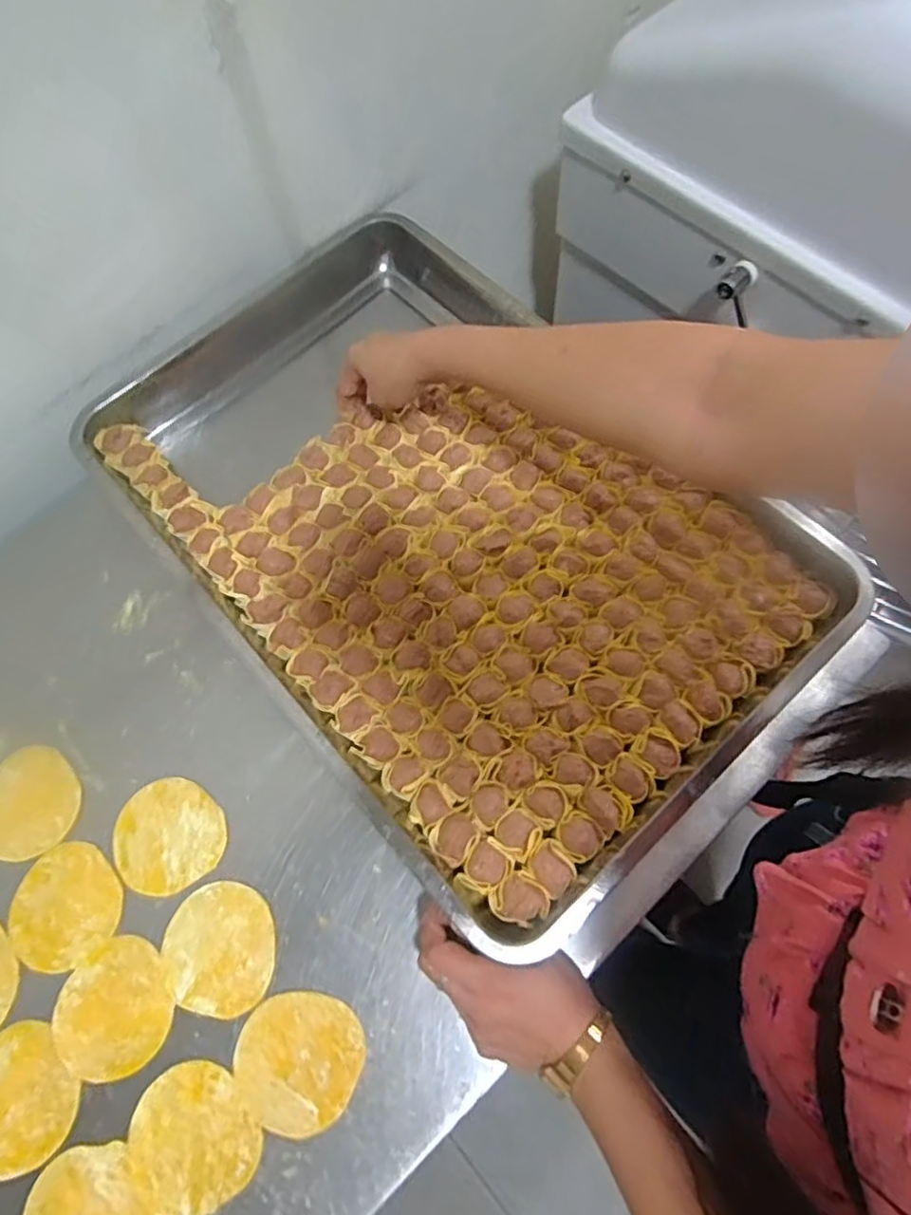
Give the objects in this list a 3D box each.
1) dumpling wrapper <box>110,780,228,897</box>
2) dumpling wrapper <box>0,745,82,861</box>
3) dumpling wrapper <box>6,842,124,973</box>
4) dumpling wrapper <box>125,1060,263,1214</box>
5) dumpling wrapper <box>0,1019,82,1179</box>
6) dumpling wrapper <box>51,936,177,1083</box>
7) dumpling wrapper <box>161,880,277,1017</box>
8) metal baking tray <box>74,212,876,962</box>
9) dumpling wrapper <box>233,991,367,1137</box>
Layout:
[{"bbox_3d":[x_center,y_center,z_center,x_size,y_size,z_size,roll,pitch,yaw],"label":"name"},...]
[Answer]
[{"bbox_3d":[-0.221,0.175,0.487,0.082,0.004,0.081,-1,70,2],"label":"dumpling wrapper"},{"bbox_3d":[-0.337,0.154,0.499,0.077,0.004,0.087,-40,65,-15],"label":"dumpling wrapper"},{"bbox_3d":[-0.290,0.222,0.472,0.080,0.005,0.080,-1,67,3],"label":"dumpling wrapper"},{"bbox_3d":[-0.174,0.348,0.414,0.079,0.004,0.081,-1,67,3],"label":"dumpling wrapper"},{"bbox_3d":[-0.299,0.335,0.429,0.077,0.004,0.082,-42,71,-14],"label":"dumpling wrapper"},{"bbox_3d":[-0.240,0.283,0.446,0.082,0.004,0.079,-1,67,3],"label":"dumpling wrapper"},{"bbox_3d":[-0.168,0.244,0.455,0.076,0.004,0.083,-1,67,3],"label":"dumpling wrapper"},{"bbox_3d":[-0.020,-0.078,0.549,0.389,0.056,0.611,-42,71,-14],"label":"metal baking tray"},{"bbox_3d":[-0.106,0.304,0.427,0.083,0.004,0.079,-1,67,3],"label":"dumpling wrapper"}]

